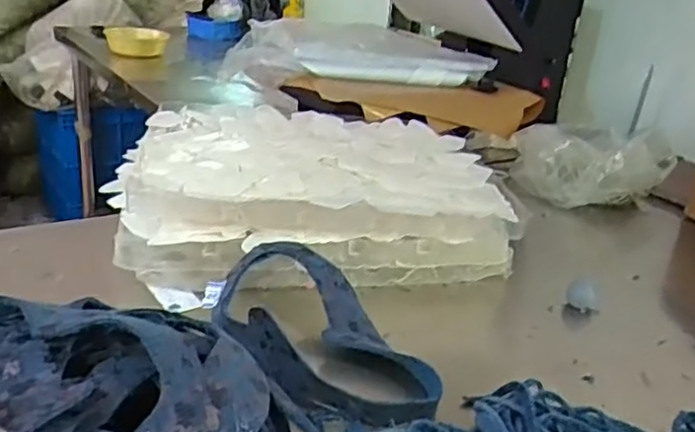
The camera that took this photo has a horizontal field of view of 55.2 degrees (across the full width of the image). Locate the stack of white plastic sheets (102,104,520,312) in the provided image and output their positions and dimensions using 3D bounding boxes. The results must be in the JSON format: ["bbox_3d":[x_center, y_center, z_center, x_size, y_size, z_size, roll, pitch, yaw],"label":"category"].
[{"bbox_3d":[-0.052,-0.042,0.893,0.473,0.101,0.396,-4,25,-22],"label":"stack of white plastic sheets"}]

